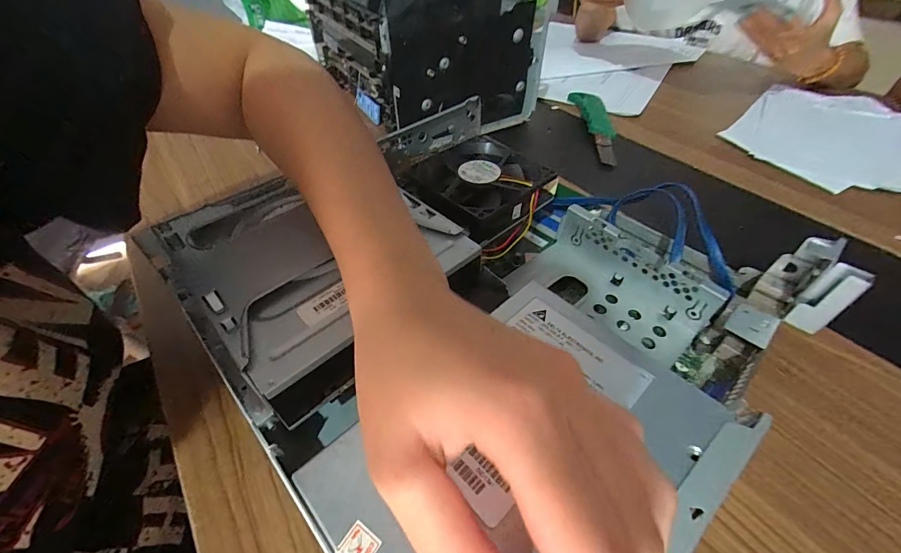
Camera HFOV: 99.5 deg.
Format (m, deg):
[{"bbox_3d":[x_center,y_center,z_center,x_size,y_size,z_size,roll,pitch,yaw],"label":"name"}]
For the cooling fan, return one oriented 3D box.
[{"bbox_3d":[0.025,-0.074,0.318,0.099,0.029,0.108,34,56,30],"label":"cooling fan"}]

